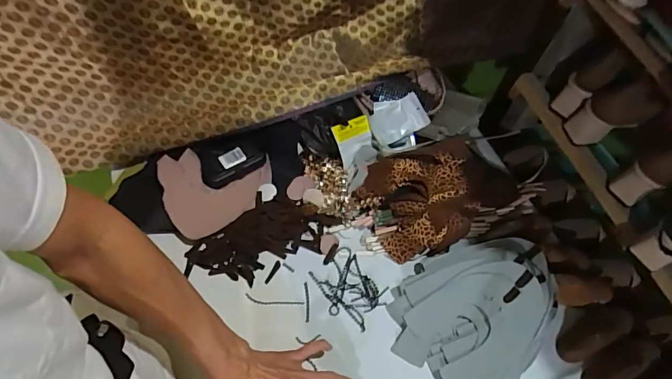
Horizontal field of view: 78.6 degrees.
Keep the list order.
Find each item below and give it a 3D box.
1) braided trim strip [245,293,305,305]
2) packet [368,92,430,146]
[{"bbox_3d":[-0.095,0.173,0.630,0.090,0.004,0.013,8,58,1],"label":"braided trim strip"},{"bbox_3d":[0.112,-0.133,0.761,0.099,0.017,0.083,-27,72,6],"label":"packet"}]

